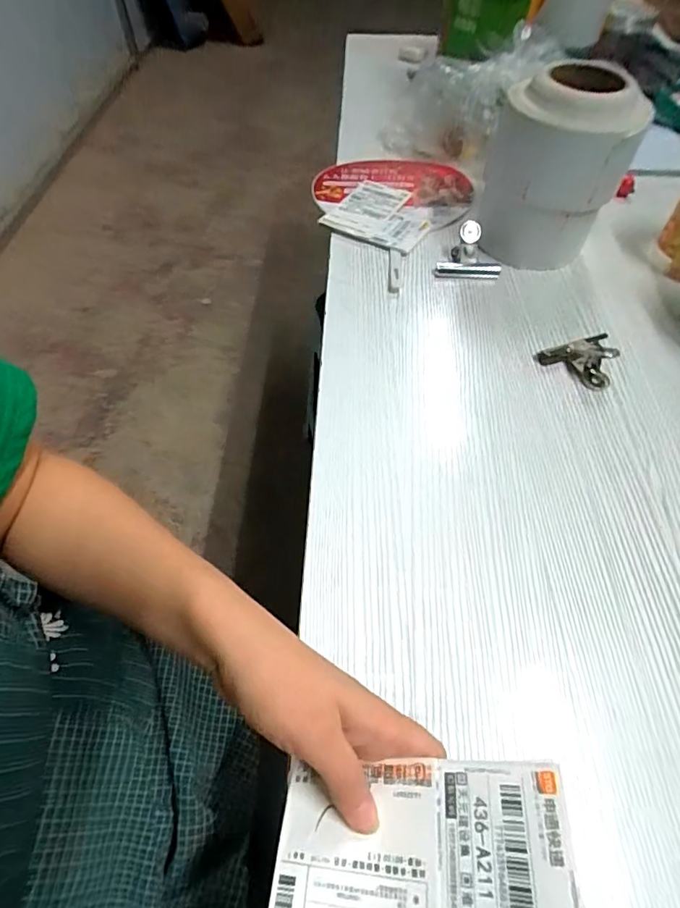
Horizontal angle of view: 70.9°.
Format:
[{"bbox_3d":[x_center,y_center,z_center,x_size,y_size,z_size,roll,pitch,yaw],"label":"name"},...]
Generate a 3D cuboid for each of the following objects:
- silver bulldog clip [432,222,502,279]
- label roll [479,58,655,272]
[{"bbox_3d":[0.157,-0.244,0.579,0.078,0.043,0.060,9,56,8],"label":"silver bulldog clip"},{"bbox_3d":[0.250,-0.336,0.559,0.144,0.173,0.139,14,57,10],"label":"label roll"}]

